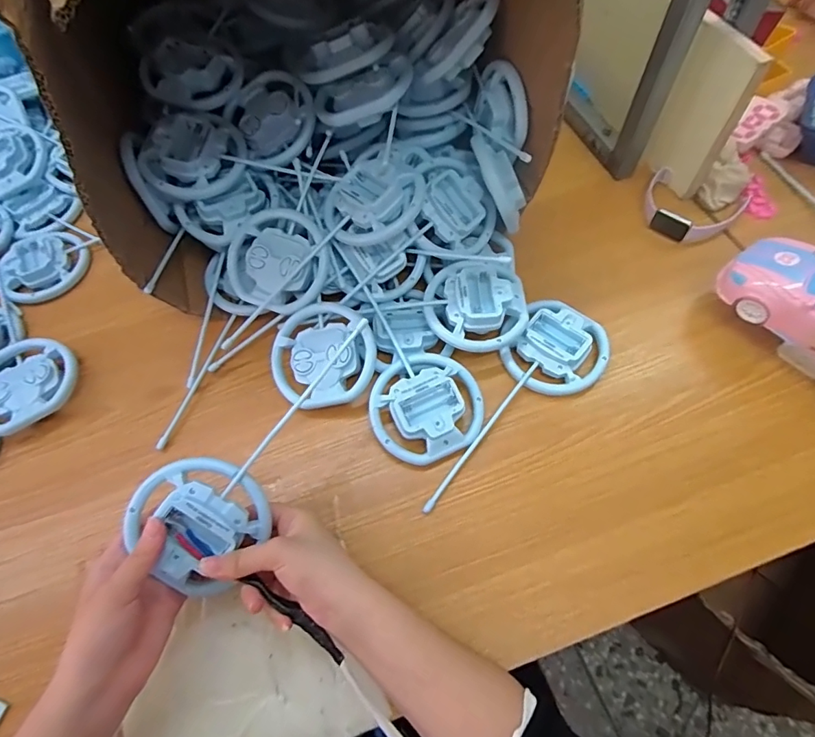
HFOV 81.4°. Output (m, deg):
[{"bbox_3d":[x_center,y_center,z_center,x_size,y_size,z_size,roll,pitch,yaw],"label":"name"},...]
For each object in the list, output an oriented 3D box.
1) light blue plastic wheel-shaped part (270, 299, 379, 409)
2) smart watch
[{"bbox_3d":[-0.080,-0.011,0.453,0.100,0.023,0.100,-2,82,11],"label":"light blue plastic wheel-shaped part"},{"bbox_3d":[0.321,-0.181,0.536,0.101,0.022,0.087,29,67,18],"label":"smart watch"}]

